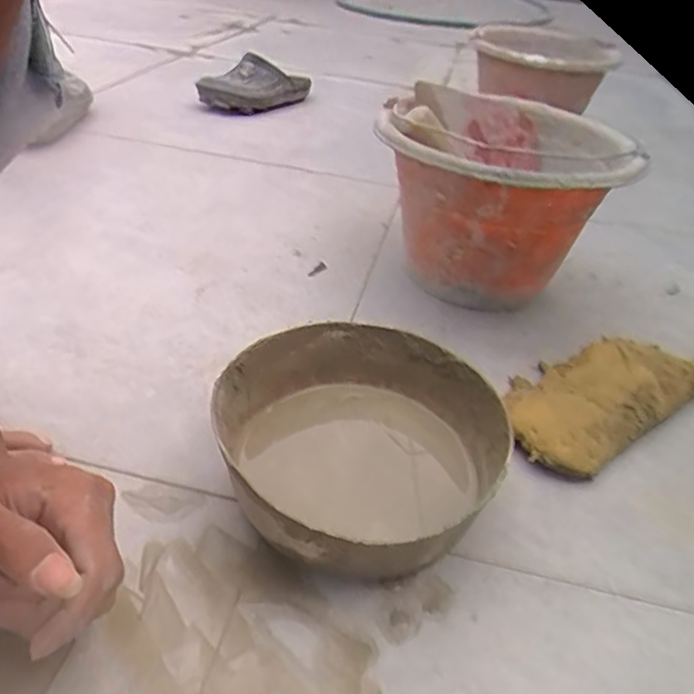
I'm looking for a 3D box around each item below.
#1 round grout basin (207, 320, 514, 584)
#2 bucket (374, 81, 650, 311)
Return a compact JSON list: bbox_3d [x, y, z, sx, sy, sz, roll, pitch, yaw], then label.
[{"bbox_3d":[0.012,0.066,0.407,0.172,0.071,0.180,5,36,-4],"label":"round grout basin"},{"bbox_3d":[0.127,-0.144,0.619,0.197,0.178,0.230,4,36,-5],"label":"bucket"}]

